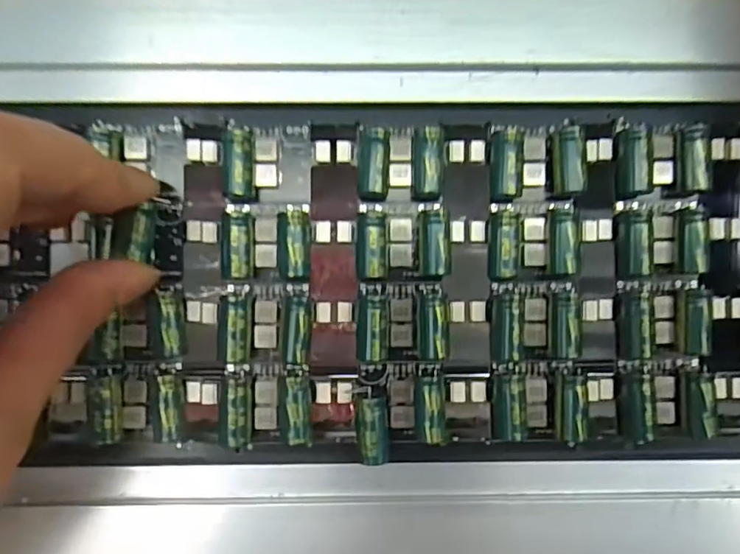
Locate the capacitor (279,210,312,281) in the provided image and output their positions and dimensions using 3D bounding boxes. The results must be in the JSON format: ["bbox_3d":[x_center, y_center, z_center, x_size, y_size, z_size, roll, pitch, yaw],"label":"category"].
[{"bbox_3d":[-0.023,-0.010,0.172,0.010,0.010,0.021,3,89,0],"label":"capacitor"}]

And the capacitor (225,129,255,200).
[{"bbox_3d":[-0.040,-0.034,0.171,0.009,0.007,0.021,0,89,-1],"label":"capacitor"}]

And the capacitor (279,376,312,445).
[{"bbox_3d":[-0.023,0.041,0.172,0.009,0.008,0.020,2,89,-1],"label":"capacitor"}]

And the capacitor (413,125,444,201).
[{"bbox_3d":[0.018,-0.035,0.172,0.009,0.007,0.022,0,89,-1],"label":"capacitor"}]

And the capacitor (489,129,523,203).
[{"bbox_3d":[0.042,-0.034,0.172,0.009,0.007,0.022,-2,89,-1],"label":"capacitor"}]

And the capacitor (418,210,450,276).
[{"bbox_3d":[0.020,-0.010,0.172,0.009,0.006,0.020,-1,89,-1],"label":"capacitor"}]

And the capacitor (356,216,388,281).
[{"bbox_3d":[0.000,-0.009,0.172,0.009,0.006,0.020,0,89,-1],"label":"capacitor"}]

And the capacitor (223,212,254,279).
[{"bbox_3d":[-0.041,-0.009,0.172,0.009,0.011,0.020,0,89,-1],"label":"capacitor"}]

